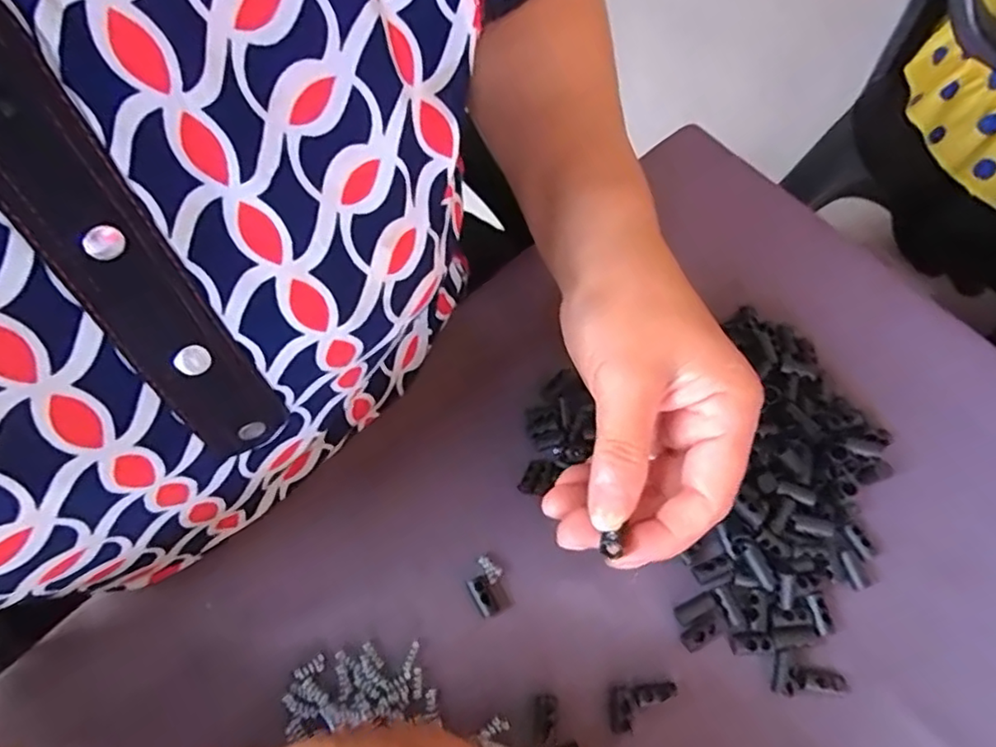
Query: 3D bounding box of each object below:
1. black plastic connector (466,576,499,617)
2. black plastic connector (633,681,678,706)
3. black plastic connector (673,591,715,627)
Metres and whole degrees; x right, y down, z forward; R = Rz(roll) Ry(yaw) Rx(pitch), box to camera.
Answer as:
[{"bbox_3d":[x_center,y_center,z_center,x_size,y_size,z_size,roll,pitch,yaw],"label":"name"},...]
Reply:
[{"bbox_3d":[-0.007,0.105,0.293,0.009,0.006,0.019,-30,71,-10],"label":"black plastic connector"},{"bbox_3d":[0.070,0.142,0.276,0.019,0.005,0.007,-8,68,-4],"label":"black plastic connector"},{"bbox_3d":[0.091,0.109,0.288,0.020,0.004,0.008,-32,72,0],"label":"black plastic connector"}]

